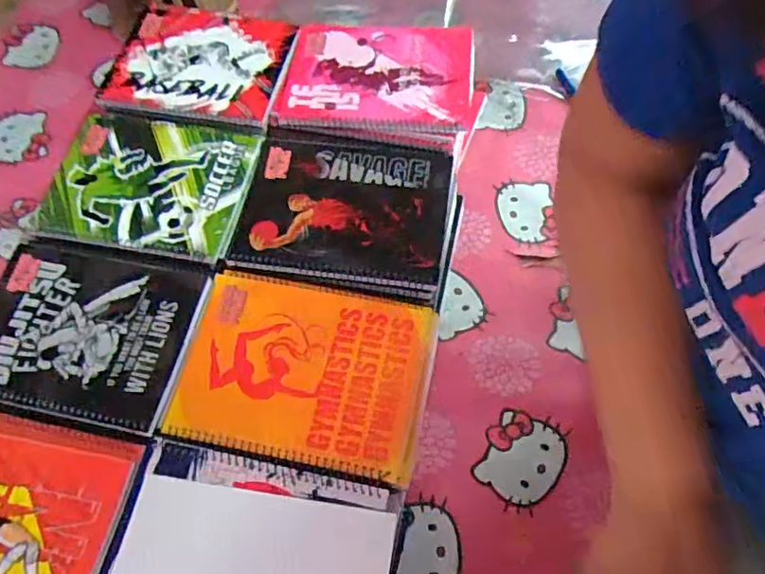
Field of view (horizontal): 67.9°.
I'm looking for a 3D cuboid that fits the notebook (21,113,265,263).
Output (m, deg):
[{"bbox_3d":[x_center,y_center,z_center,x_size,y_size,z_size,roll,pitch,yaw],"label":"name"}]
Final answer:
[{"bbox_3d":[-0.235,-0.106,0.579,0.197,0.014,0.159,12,67,7],"label":"notebook"}]

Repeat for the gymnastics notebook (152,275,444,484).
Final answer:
[{"bbox_3d":[-0.070,0.069,0.487,0.209,0.007,0.157,8,67,5],"label":"gymnastics notebook"}]

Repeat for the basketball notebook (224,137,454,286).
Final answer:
[{"bbox_3d":[-0.040,-0.081,0.561,0.204,0.017,0.158,5,66,4],"label":"basketball notebook"}]

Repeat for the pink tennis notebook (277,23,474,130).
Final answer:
[{"bbox_3d":[-0.005,-0.236,0.624,0.203,0.010,0.156,4,66,3],"label":"pink tennis notebook"}]

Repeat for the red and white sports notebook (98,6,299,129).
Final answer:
[{"bbox_3d":[-0.206,-0.259,0.642,0.195,0.011,0.156,10,67,6],"label":"red and white sports notebook"}]

